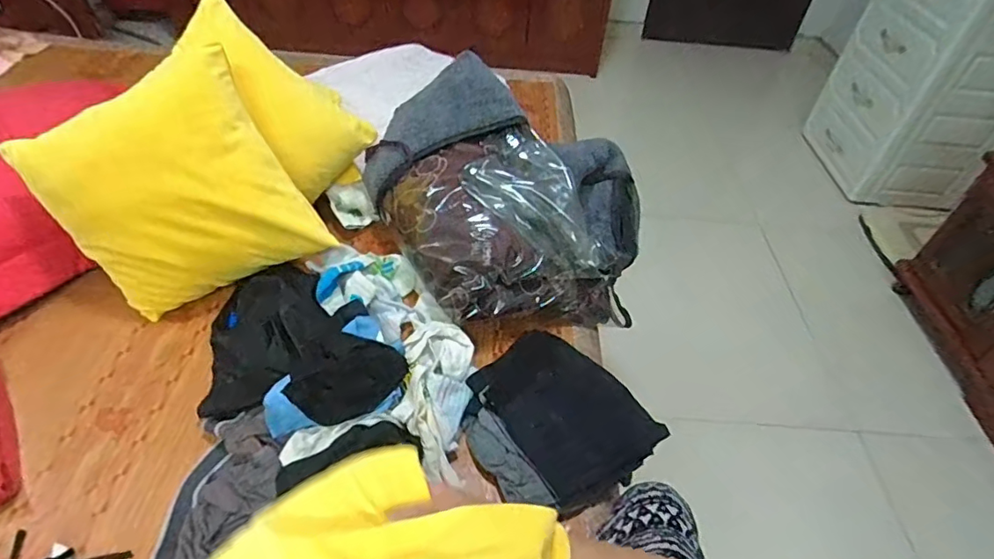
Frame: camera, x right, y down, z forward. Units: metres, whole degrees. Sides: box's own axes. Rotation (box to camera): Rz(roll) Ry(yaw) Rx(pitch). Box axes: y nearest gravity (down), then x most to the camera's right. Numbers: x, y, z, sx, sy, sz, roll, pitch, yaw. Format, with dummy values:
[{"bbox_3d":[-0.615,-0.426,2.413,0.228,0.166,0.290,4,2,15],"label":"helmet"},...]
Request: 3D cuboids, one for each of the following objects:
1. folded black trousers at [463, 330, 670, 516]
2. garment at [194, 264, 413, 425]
[{"bbox_3d":[0.085,0.203,0.769,0.236,0.034,0.238,-33,75,-28],"label":"folded black trousers"},{"bbox_3d":[-0.313,0.091,0.791,0.244,0.083,0.332,-27,54,-27],"label":"garment"}]

